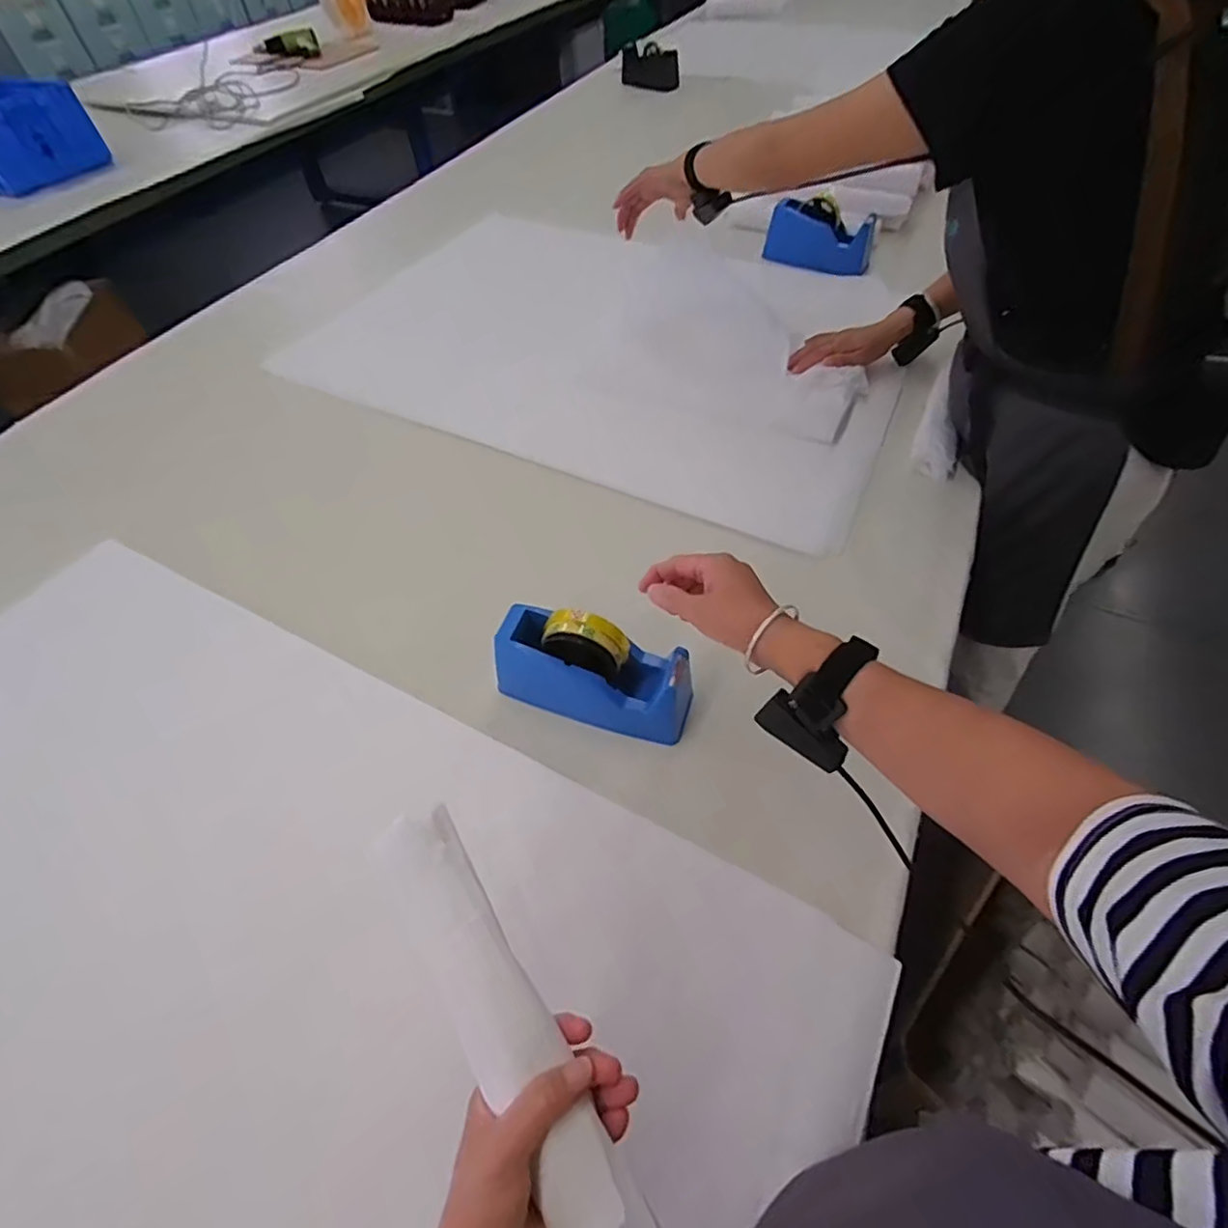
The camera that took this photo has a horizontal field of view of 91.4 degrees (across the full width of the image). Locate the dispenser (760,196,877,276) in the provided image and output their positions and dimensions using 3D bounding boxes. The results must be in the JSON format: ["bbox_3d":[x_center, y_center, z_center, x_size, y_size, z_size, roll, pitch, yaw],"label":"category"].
[{"bbox_3d":[0.400,-0.739,1.168,0.203,0.091,0.069,23,58,19],"label":"dispenser"}]

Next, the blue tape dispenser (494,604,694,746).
[{"bbox_3d":[-0.022,0.053,0.603,0.198,0.112,0.078,12,55,11],"label":"blue tape dispenser"}]

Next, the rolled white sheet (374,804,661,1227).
[{"bbox_3d":[-0.060,0.236,0.334,0.051,0.038,0.272,-29,69,-17],"label":"rolled white sheet"}]

